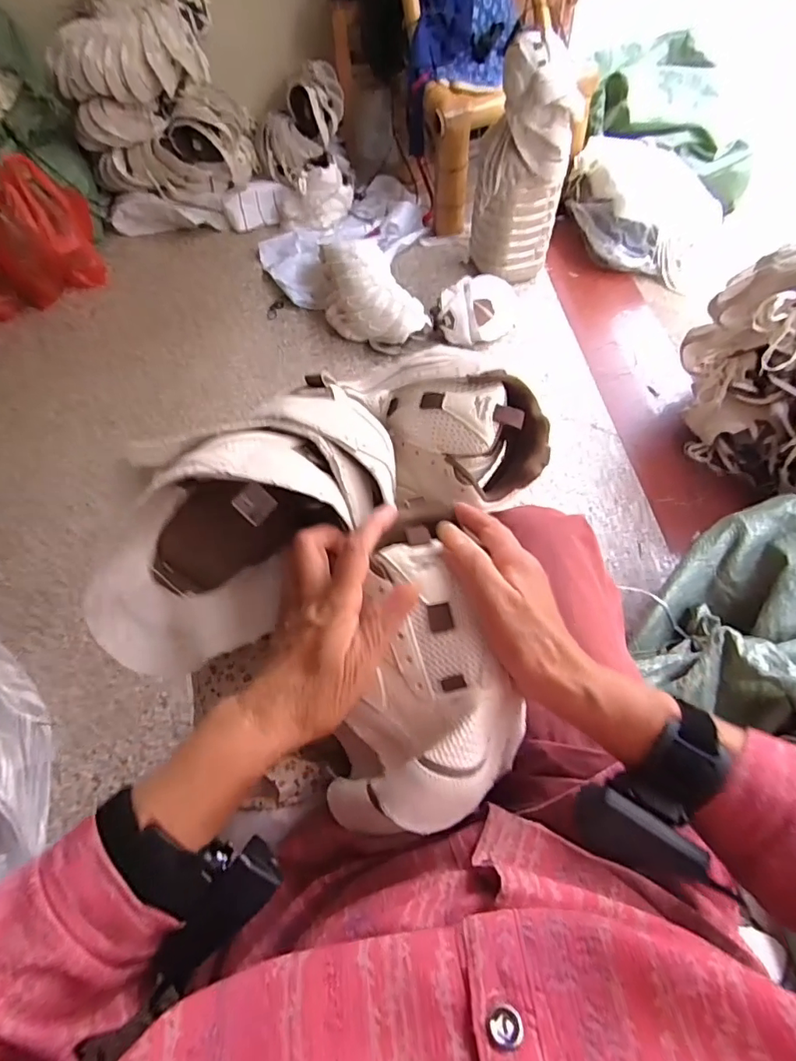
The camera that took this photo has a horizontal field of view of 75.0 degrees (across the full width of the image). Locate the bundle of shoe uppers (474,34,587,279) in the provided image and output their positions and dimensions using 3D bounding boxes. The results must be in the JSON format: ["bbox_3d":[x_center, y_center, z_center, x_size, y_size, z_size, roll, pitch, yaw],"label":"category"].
[{"bbox_3d":[0.287,-0.835,1.221,0.204,0.436,0.146,4,59,5],"label":"bundle of shoe uppers"}]

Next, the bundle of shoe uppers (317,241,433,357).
[{"bbox_3d":[-0.076,-0.576,1.281,0.204,0.160,0.330,-20,60,-9],"label":"bundle of shoe uppers"}]

